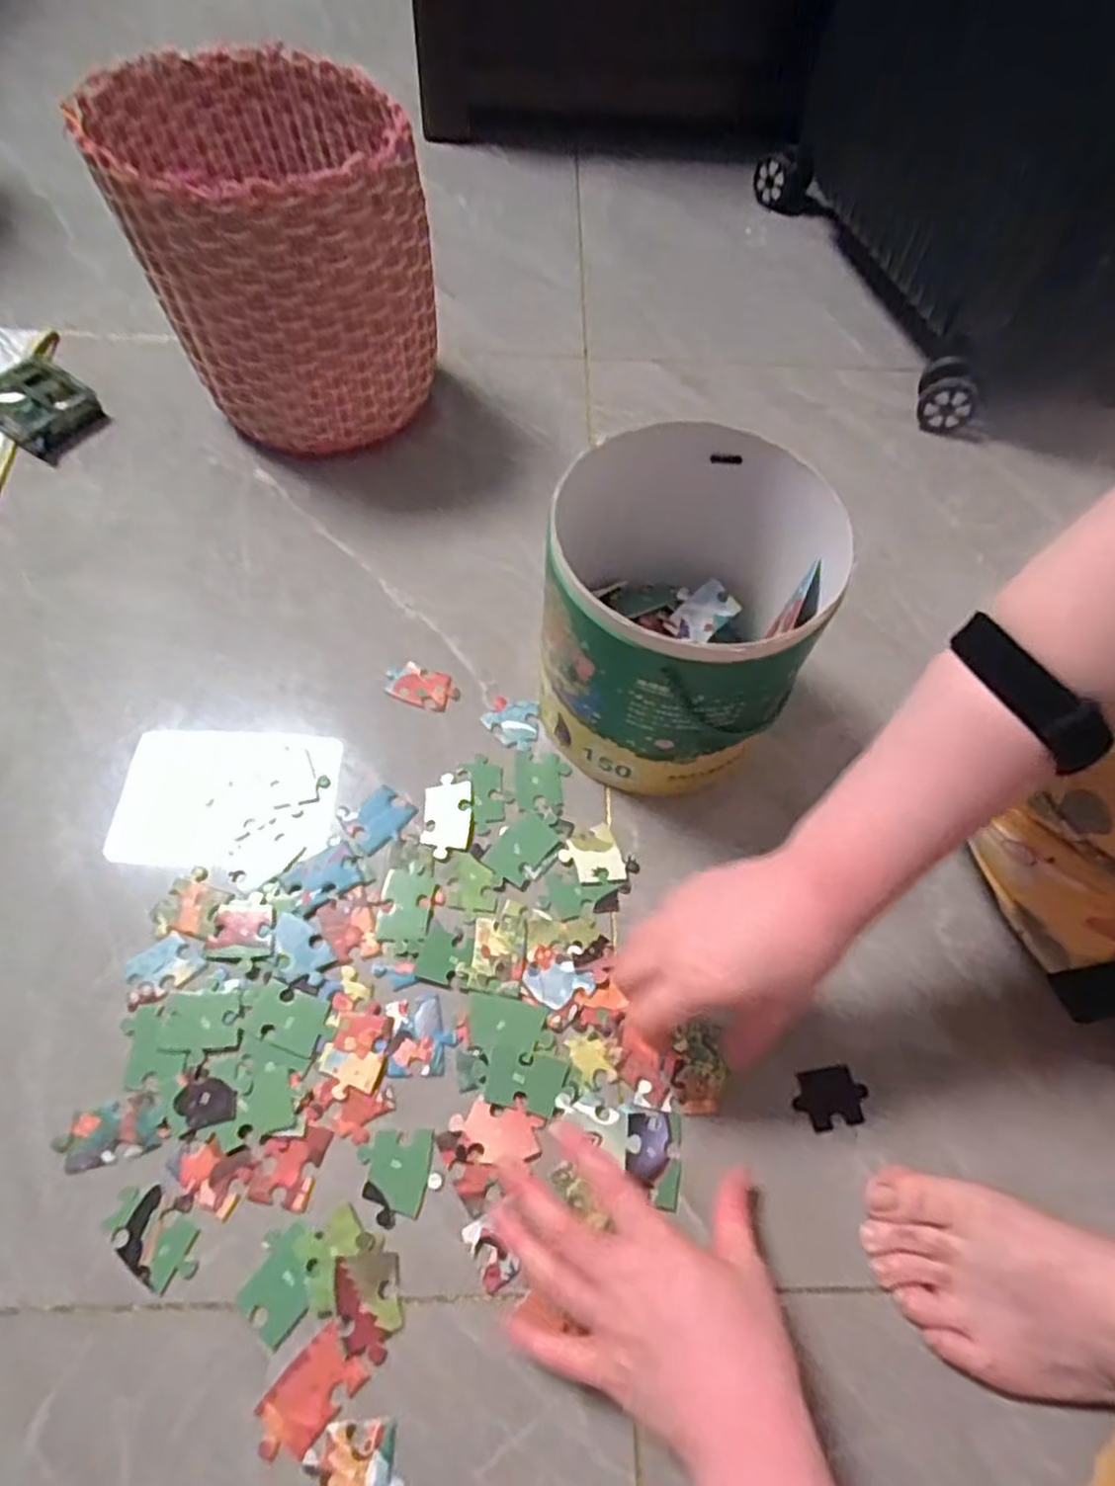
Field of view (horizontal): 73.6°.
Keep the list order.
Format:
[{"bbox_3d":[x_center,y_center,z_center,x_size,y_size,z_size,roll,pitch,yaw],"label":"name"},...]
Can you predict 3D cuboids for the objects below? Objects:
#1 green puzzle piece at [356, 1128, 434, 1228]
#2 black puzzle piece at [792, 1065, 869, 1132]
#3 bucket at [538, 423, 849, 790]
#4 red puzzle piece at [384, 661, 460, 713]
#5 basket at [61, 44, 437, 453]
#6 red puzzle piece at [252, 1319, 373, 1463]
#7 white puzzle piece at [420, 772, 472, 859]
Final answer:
[{"bbox_3d":[-0.095,0.247,0.426,0.039,0.004,0.046,6,62,-1],"label":"green puzzle piece"},{"bbox_3d":[0.169,0.218,0.460,0.047,0.004,0.034,-5,63,-6],"label":"black puzzle piece"},{"bbox_3d":[0.081,-0.080,0.508,0.158,0.184,0.175,12,62,3],"label":"bucket"},{"bbox_3d":[-0.105,-0.044,0.578,0.057,0.005,0.034,17,63,5],"label":"red puzzle piece"},{"bbox_3d":[-0.227,-0.390,0.624,0.216,0.230,0.206,-23,66,-15],"label":"basket"},{"bbox_3d":[-0.126,0.330,0.376,0.033,0.004,0.053,42,68,17],"label":"red puzzle piece"},{"bbox_3d":[-0.078,0.050,0.529,0.033,0.004,0.062,2,62,-3],"label":"white puzzle piece"}]

